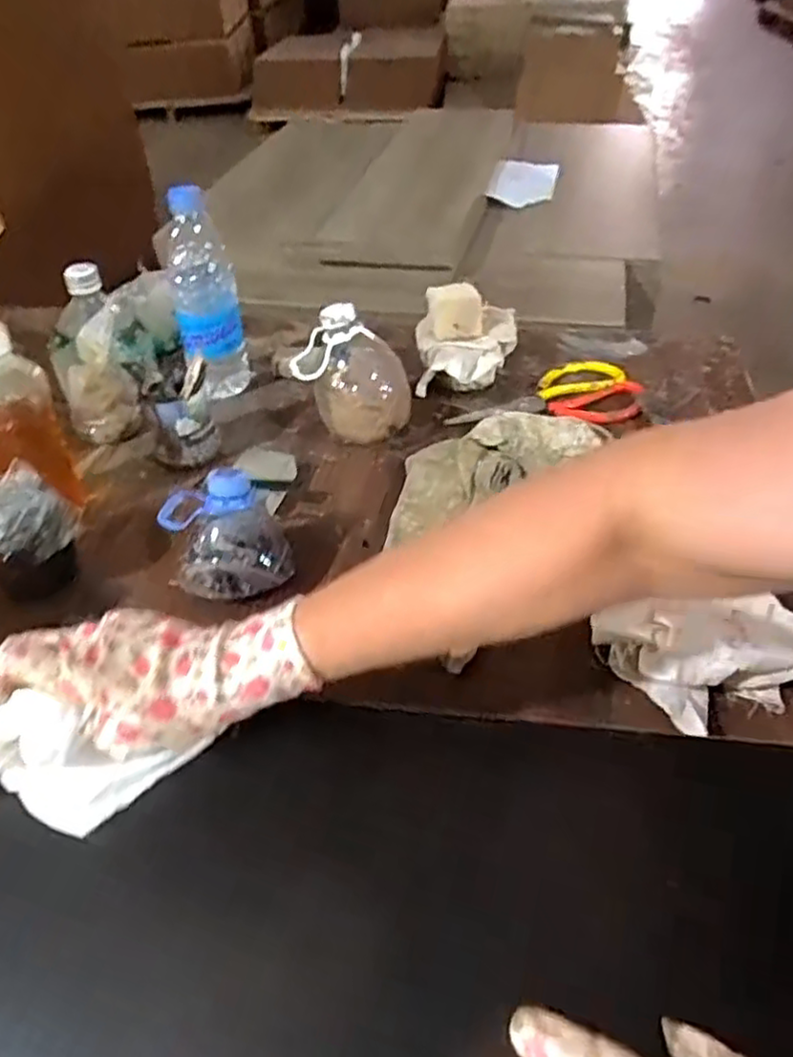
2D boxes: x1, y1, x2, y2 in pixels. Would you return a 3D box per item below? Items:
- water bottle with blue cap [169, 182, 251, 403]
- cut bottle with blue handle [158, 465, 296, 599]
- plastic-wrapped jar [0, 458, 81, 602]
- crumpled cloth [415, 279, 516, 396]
[{"bbox_3d":[-0.198,-0.235,0.747,0.064,0.217,0.067,-11,44,-8],"label":"water bottle with blue cap"},{"bbox_3d":[-0.133,0.006,0.566,0.093,0.087,0.093,-15,45,-12],"label":"cut bottle with blue handle"},{"bbox_3d":[-0.298,0.009,0.578,0.089,0.084,0.077,25,50,27],"label":"plastic-wrapped jar"},{"bbox_3d":[0.075,-0.203,0.772,0.108,0.103,0.123,2,44,6],"label":"crumpled cloth"}]

